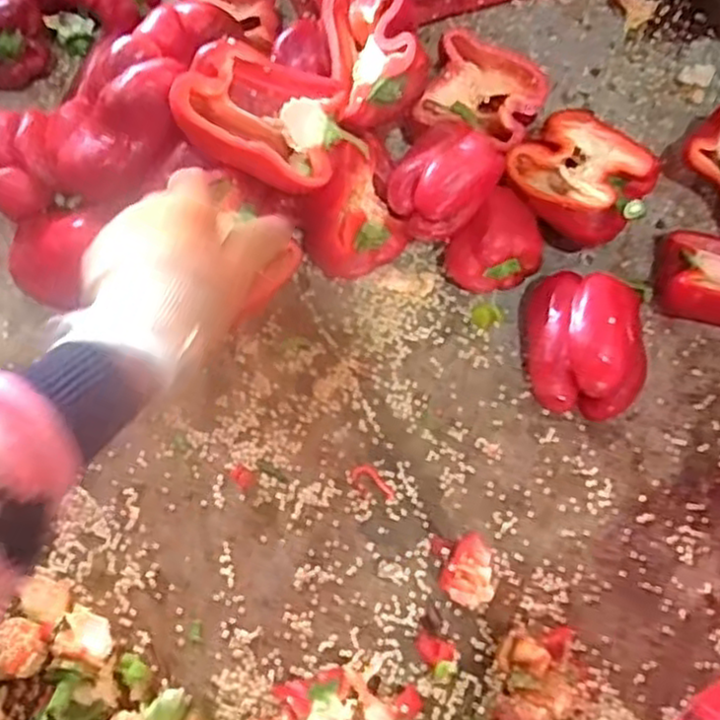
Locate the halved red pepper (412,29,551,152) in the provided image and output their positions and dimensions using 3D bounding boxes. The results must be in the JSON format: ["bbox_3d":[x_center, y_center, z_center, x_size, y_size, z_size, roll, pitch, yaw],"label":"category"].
[{"bbox_3d":[0.093,-0.201,0.552,0.090,0.038,0.071,22,75,6],"label":"halved red pepper"}]

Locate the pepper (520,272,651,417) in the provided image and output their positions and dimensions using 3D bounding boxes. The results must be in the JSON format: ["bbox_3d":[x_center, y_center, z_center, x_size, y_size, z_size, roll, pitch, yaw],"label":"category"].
[{"bbox_3d":[0.162,-0.013,0.517,0.081,0.060,0.103,2,74,1],"label":"pepper"}]

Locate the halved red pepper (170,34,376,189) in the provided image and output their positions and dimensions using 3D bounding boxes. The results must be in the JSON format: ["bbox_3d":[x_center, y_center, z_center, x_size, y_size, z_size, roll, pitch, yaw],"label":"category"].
[{"bbox_3d":[-0.061,-0.161,0.486,0.116,0.036,0.086,27,72,-14],"label":"halved red pepper"}]

